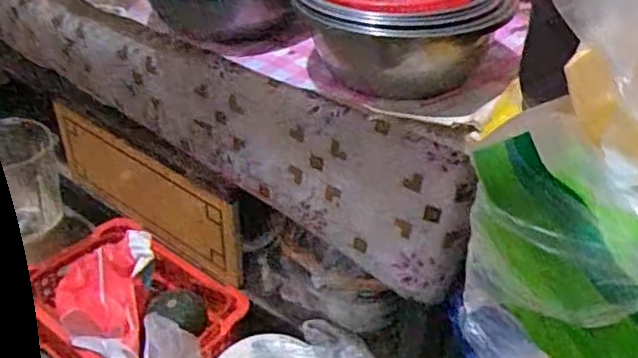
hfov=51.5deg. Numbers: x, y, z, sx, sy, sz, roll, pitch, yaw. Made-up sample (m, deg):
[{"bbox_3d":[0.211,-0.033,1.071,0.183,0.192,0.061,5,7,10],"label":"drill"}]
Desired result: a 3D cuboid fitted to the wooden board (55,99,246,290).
[{"bbox_3d":[-0.306,0.025,1.159,0.462,0.172,0.016,27,42,30],"label":"wooden board"}]

